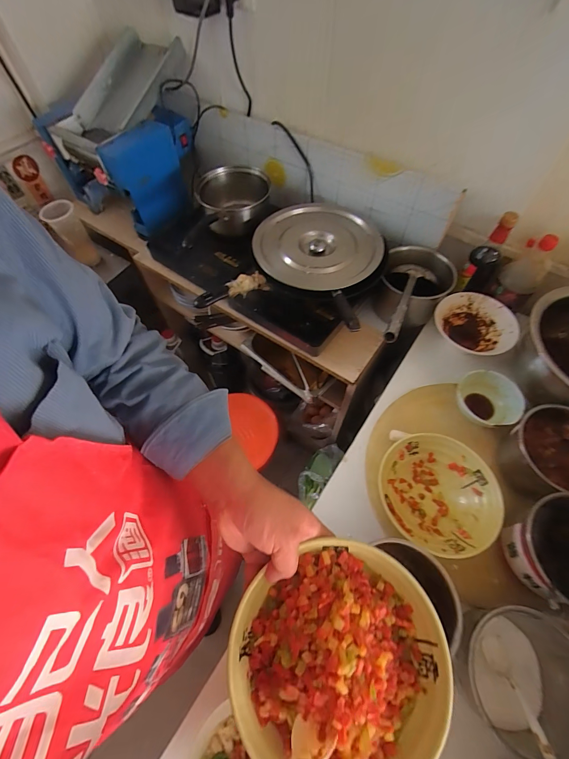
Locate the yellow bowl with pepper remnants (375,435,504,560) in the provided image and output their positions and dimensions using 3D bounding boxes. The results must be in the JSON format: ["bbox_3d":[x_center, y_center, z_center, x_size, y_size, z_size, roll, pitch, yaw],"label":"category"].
[{"bbox_3d":[0.253,0.194,0.557,0.183,0.066,0.186,-1,61,1],"label":"yellow bowl with pepper remnants"}]

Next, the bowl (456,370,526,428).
[{"bbox_3d":[0.405,0.046,0.658,0.106,0.067,0.116,-1,61,1],"label":"bowl"}]

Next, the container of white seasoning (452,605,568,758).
[{"bbox_3d":[0.310,0.393,0.438,0.139,0.123,0.145,-1,61,1],"label":"container of white seasoning"}]

